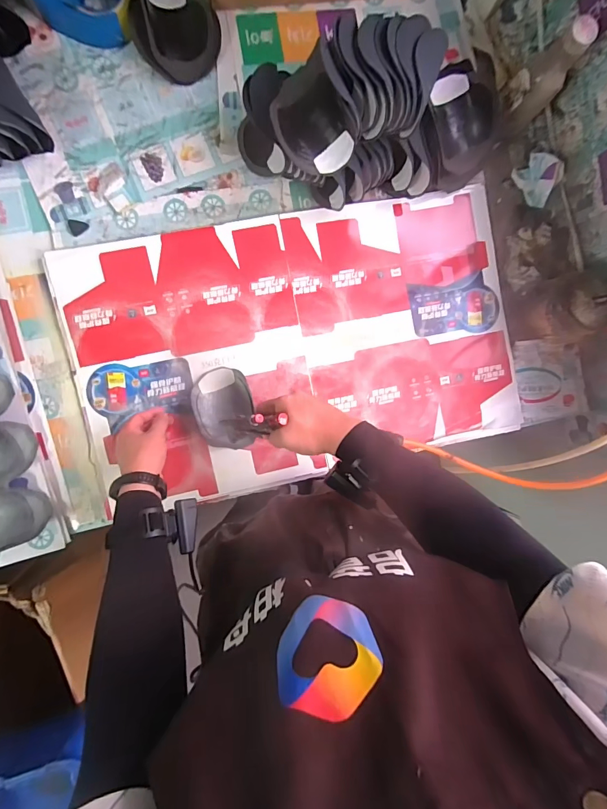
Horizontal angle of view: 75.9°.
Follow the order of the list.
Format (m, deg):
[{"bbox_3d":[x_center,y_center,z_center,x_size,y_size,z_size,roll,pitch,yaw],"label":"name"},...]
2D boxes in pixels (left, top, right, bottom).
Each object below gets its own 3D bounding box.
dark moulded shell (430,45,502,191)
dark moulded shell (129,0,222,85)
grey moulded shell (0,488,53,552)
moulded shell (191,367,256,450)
[{"bbox_3d":[0.258,-0.473,0.670,0.111,0.106,0.167,-17,92,-6],"label":"dark moulded shell"},{"bbox_3d":[-0.205,-0.623,0.640,0.128,0.058,0.151,16,89,-6],"label":"dark moulded shell"},{"bbox_3d":[-0.492,0.186,0.633,0.140,0.039,0.099,-22,93,-6],"label":"grey moulded shell"},{"bbox_3d":[-0.135,0.009,0.665,0.097,0.054,0.141,-15,92,-6],"label":"moulded shell"}]

